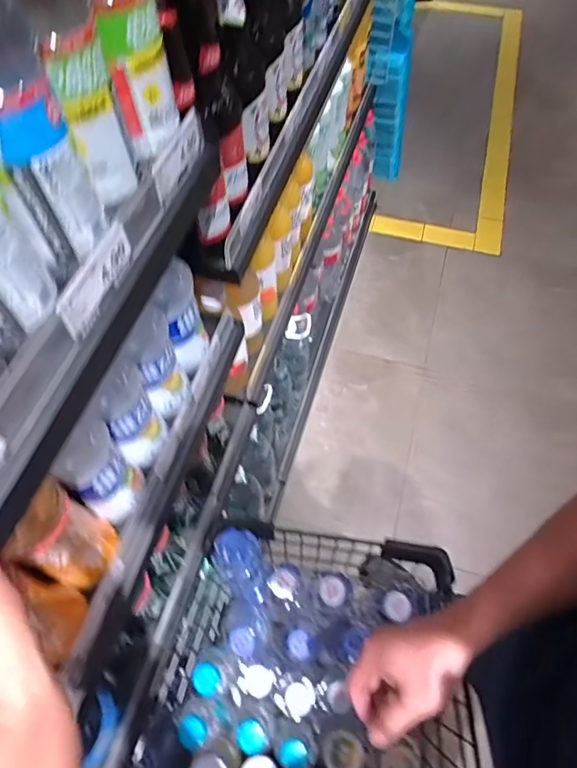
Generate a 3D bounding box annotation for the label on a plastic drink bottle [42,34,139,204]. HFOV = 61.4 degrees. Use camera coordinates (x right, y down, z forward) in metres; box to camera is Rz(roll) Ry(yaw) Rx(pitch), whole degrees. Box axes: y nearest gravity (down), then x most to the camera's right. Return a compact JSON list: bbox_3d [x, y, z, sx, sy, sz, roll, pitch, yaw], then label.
[{"bbox_3d":[-0.133,-0.179,0.341,0.008,0.104,0.043,28,63,17],"label":"label on a plastic drink bottle"}]

